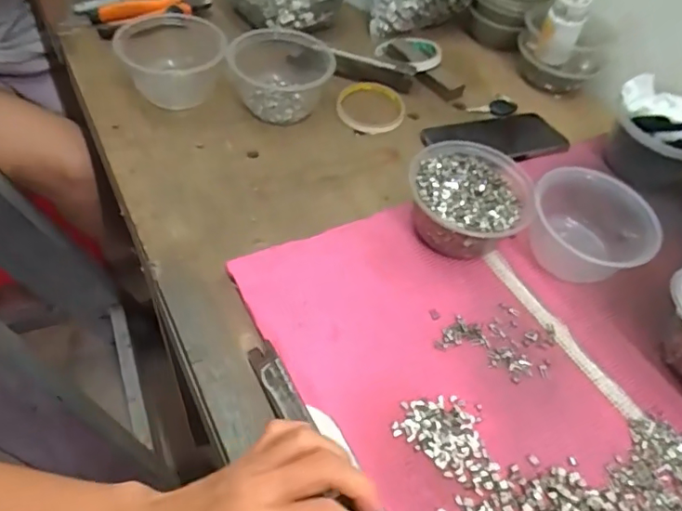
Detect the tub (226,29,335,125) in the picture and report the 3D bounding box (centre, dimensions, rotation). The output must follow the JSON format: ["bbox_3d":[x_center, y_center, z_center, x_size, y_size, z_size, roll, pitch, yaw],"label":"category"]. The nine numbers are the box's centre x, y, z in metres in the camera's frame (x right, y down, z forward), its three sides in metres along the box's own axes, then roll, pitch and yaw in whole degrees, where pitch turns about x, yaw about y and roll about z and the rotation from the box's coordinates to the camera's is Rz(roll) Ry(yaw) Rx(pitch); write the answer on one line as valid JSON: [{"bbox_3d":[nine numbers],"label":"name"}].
[{"bbox_3d":[-0.068,-0.214,0.609,0.116,0.060,0.128,-1,52,-9],"label":"tub"}]

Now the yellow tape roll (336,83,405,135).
[{"bbox_3d":[0.037,-0.182,0.636,0.079,0.014,0.089,10,51,-1],"label":"yellow tape roll"}]

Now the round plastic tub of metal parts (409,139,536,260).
[{"bbox_3d":[0.119,-0.053,0.503,0.108,0.056,0.118,5,51,-6],"label":"round plastic tub of metal parts"}]

